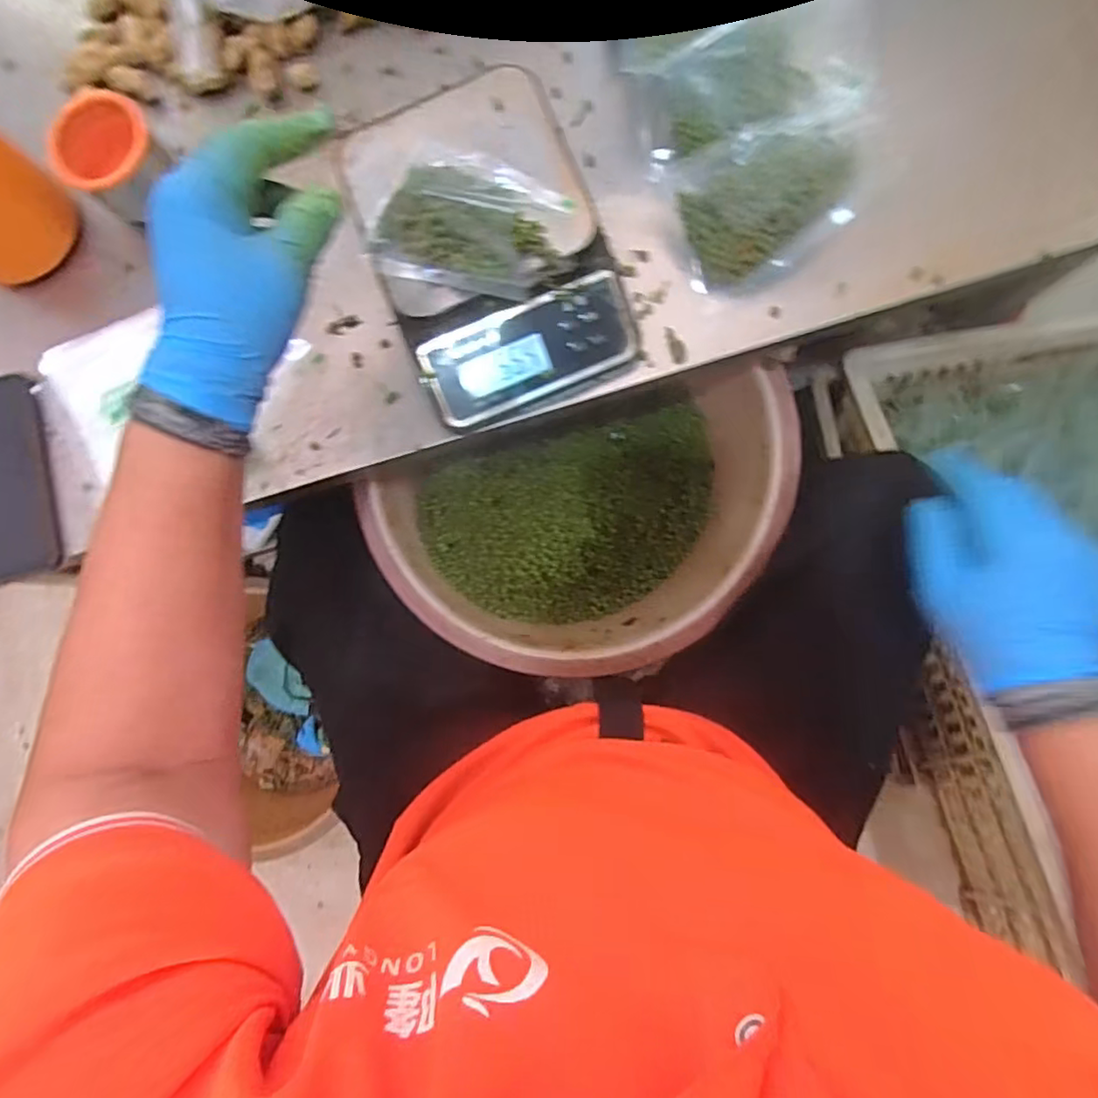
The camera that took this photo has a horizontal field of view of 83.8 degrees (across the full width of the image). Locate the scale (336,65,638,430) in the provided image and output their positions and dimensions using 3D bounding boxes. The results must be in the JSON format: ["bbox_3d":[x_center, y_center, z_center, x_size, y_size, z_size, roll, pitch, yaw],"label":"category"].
[{"bbox_3d":[-0.043,-0.206,0.412,0.151,0.060,0.213,-21,84,3],"label":"scale"}]

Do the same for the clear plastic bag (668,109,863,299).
[{"bbox_3d":[0.142,-0.230,0.407,0.104,0.058,0.092,-19,84,3],"label":"clear plastic bag"}]

